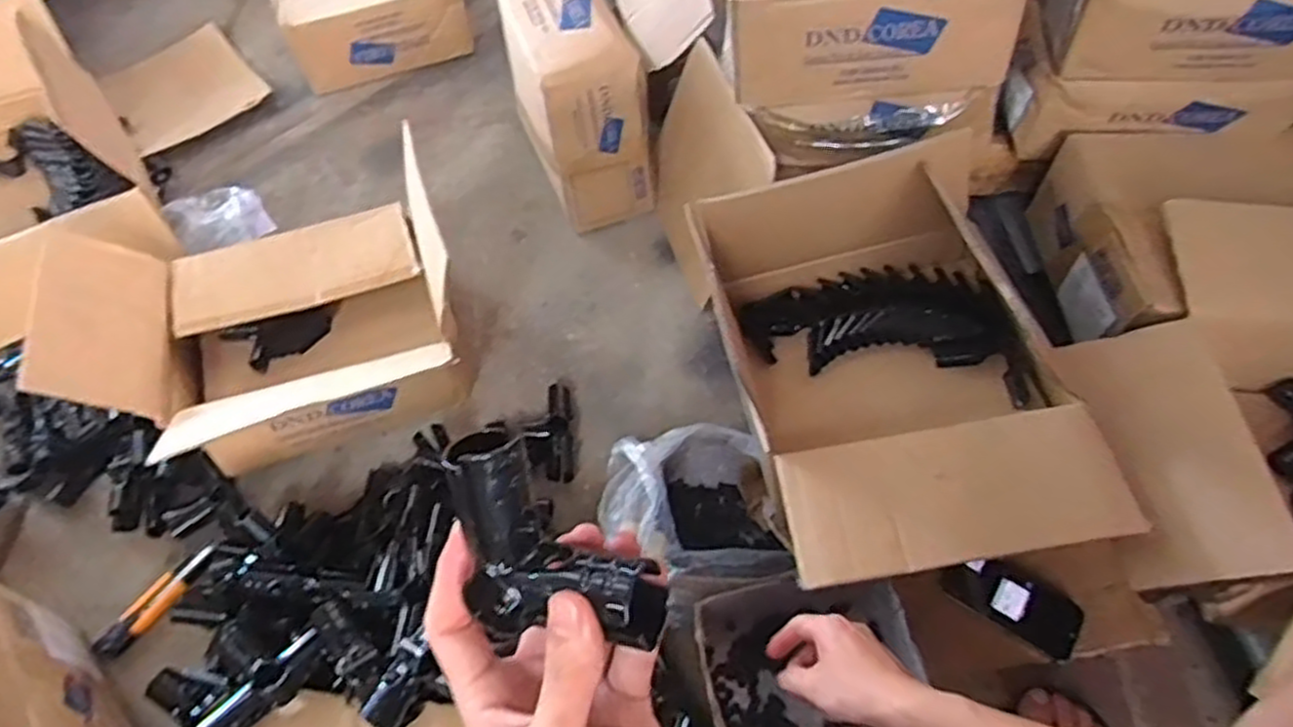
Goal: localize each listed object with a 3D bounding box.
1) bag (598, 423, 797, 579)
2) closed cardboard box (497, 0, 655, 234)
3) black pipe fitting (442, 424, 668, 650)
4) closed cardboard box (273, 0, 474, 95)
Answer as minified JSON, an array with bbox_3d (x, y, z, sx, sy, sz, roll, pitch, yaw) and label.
[{"bbox_3d":[0.046,0.166,0.850,0.183,0.114,0.194,-10,56,-3],"label":"bag"},{"bbox_3d":[-0.117,-0.413,1.183,0.150,0.286,0.329,-20,57,-10],"label":"closed cardboard box"},{"bbox_3d":[-0.039,0.073,0.291,0.097,0.053,0.052,33,63,23],"label":"black pipe fitting"},{"bbox_3d":[-0.539,-0.700,1.496,0.332,0.149,0.298,-20,57,-10],"label":"closed cardboard box"}]

